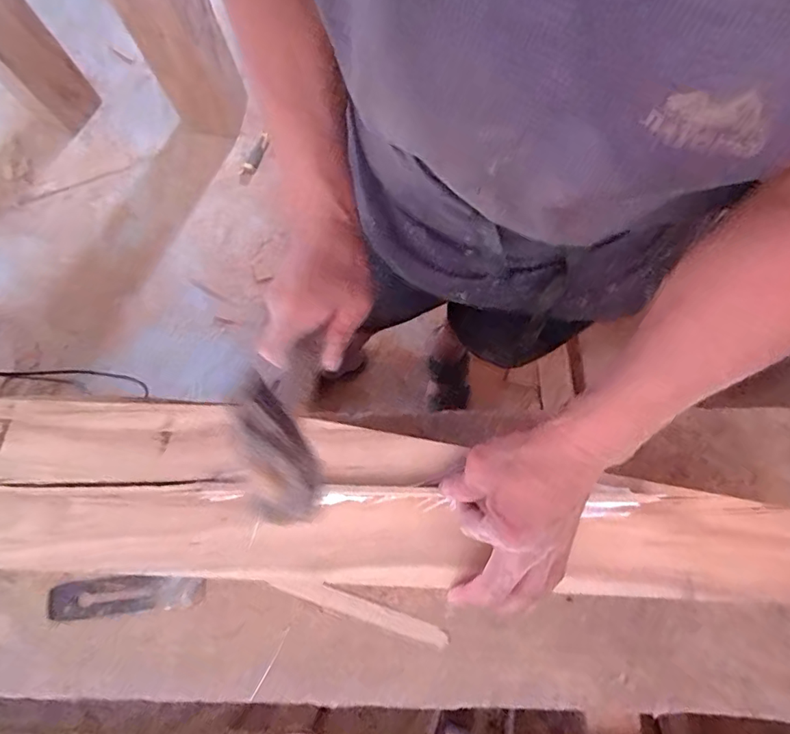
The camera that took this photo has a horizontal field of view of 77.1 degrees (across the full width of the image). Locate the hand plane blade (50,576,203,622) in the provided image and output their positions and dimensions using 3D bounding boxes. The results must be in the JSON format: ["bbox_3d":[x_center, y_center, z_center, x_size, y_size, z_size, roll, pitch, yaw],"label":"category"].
[{"bbox_3d":[-0.304,0.258,0.560,0.174,0.005,0.038,-6,75,-1],"label":"hand plane blade"}]

